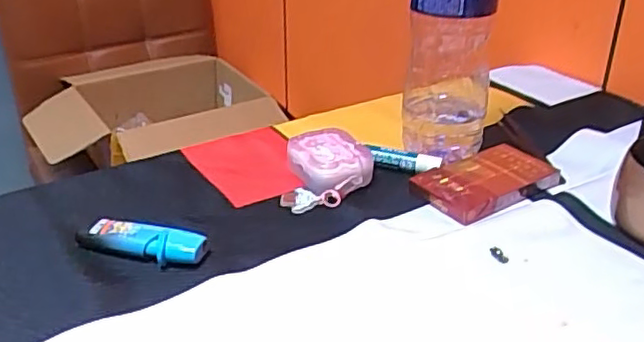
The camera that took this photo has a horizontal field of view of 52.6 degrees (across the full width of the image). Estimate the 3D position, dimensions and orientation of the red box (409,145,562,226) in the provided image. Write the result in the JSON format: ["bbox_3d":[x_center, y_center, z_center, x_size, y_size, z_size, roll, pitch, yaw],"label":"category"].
[{"bbox_3d":[0.121,0.006,0.476,0.099,0.015,0.055,-19,32,-29],"label":"red box"}]

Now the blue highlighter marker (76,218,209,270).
[{"bbox_3d":[-0.113,0.045,0.407,0.081,0.015,0.021,7,29,16],"label":"blue highlighter marker"}]

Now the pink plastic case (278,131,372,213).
[{"bbox_3d":[0.005,-0.003,0.484,0.063,0.027,0.075,0,28,4],"label":"pink plastic case"}]

